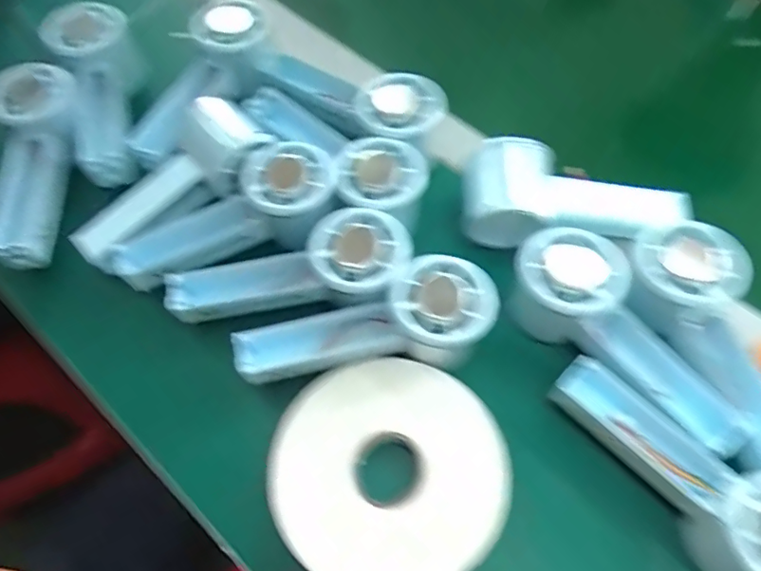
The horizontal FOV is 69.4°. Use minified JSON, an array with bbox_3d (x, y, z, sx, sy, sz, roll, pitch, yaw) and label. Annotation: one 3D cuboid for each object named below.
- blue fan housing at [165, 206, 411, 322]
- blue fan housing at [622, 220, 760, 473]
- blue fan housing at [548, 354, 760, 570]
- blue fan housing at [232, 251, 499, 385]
[{"bbox_3d":[-0.056,-0.003,0.354,0.153,0.045,0.055,-15,65,12],"label":"blue fan housing"},{"bbox_3d":[0.200,0.040,0.323,0.072,0.038,0.162,-16,66,-7],"label":"blue fan housing"},{"bbox_3d":[0.163,0.105,0.295,0.065,0.049,0.155,-41,58,-16],"label":"blue fan housing"},{"bbox_3d":[-0.006,0.028,0.342,0.153,0.057,0.054,-17,65,7],"label":"blue fan housing"}]

